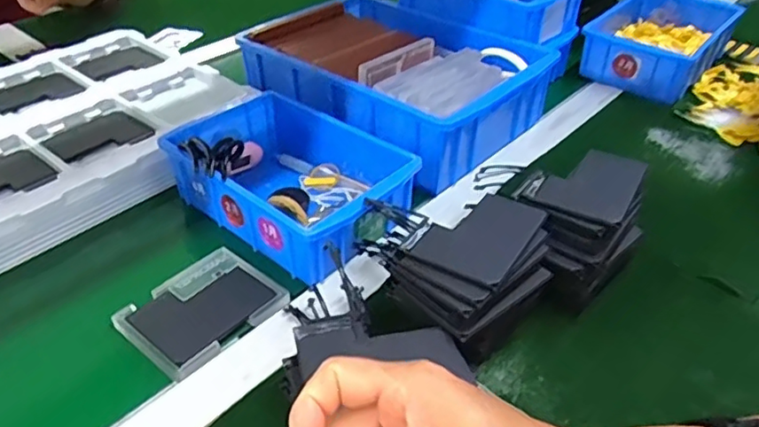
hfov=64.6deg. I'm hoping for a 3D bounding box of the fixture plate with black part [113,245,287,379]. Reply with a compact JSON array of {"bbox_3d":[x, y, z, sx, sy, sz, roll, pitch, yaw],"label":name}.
[{"bbox_3d":[-0.131,0.070,0.445,0.082,0.011,0.102,30,46,32],"label":"fixture plate with black part"}]

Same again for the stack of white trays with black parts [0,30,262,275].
[{"bbox_3d":[-0.315,-0.089,0.611,0.295,0.043,0.327,26,44,29],"label":"stack of white trays with black parts"}]

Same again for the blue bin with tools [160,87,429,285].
[{"bbox_3d":[-0.078,-0.031,0.526,0.196,0.065,0.133,26,44,29],"label":"blue bin with tools"}]

